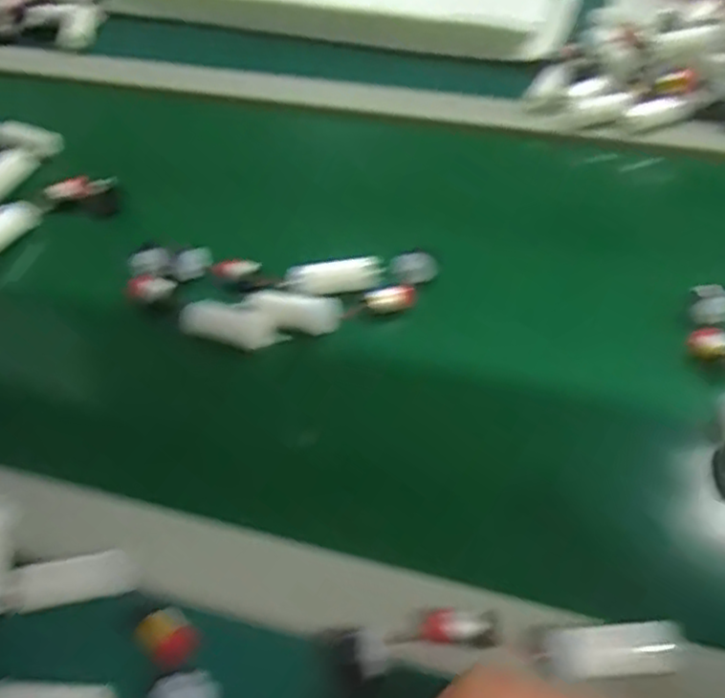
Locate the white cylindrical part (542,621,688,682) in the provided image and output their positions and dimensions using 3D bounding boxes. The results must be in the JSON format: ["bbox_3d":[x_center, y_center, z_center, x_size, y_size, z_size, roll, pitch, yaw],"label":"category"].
[{"bbox_3d":[0.106,0.127,0.316,0.057,0.016,0.020,-5,47,-1],"label":"white cylindrical part"}]

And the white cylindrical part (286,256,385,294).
[{"bbox_3d":[-0.017,-0.049,0.487,0.062,0.015,0.014,-12,48,-8],"label":"white cylindrical part"}]

